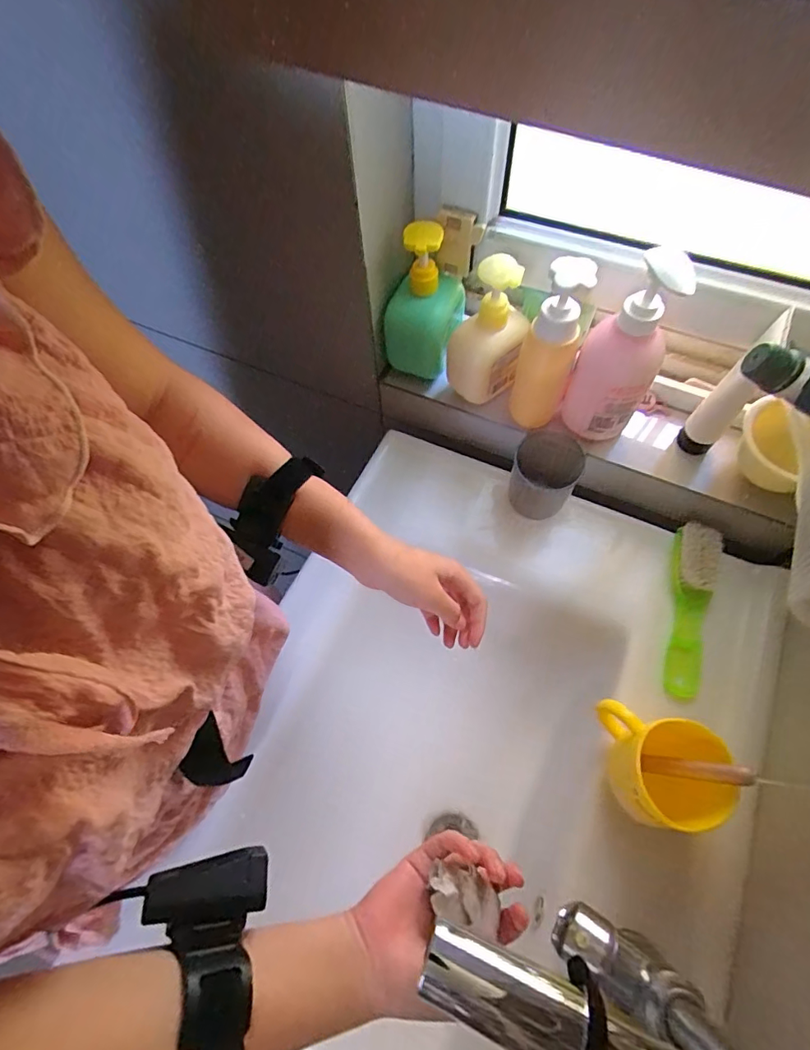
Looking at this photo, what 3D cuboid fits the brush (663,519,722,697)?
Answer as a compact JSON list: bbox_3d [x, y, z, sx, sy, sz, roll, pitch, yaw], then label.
[{"bbox_3d":[0.300,0.083,0.508,0.041,0.025,0.186,14,64,9],"label":"brush"}]

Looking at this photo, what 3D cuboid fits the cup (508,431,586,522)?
[{"bbox_3d":[0.157,-0.051,0.560,0.069,0.092,0.067,-1,63,2],"label":"cup"}]

